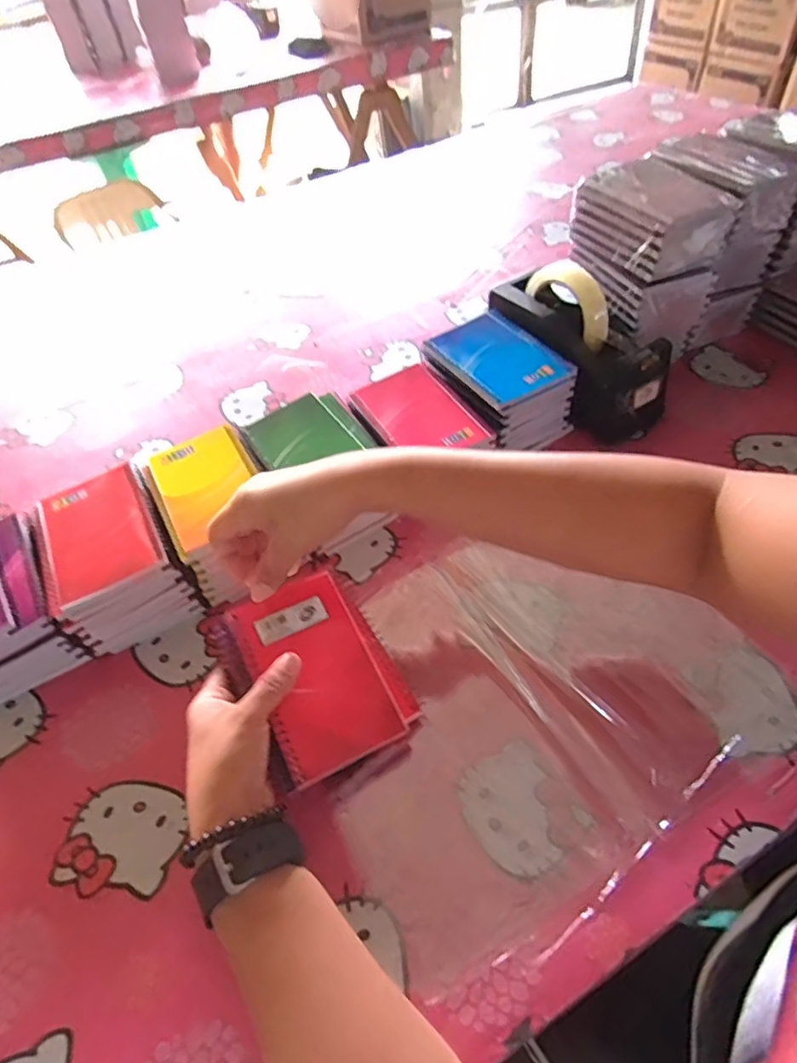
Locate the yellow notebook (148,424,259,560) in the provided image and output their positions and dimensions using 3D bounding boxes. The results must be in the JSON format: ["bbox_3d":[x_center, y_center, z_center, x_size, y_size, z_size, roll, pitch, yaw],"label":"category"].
[{"bbox_3d":[-0.165,-0.042,0.495,0.080,0.006,0.132,-24,53,-14],"label":"yellow notebook"}]

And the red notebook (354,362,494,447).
[{"bbox_3d":[0.020,-0.112,0.539,0.088,0.006,0.125,-26,52,-14],"label":"red notebook"}]

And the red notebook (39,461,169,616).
[{"bbox_3d":[-0.243,0.000,0.469,0.083,0.011,0.125,-26,52,-15],"label":"red notebook"}]

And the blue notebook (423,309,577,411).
[{"bbox_3d":[0.097,-0.175,0.566,0.095,0.010,0.133,-27,52,-15],"label":"blue notebook"}]

